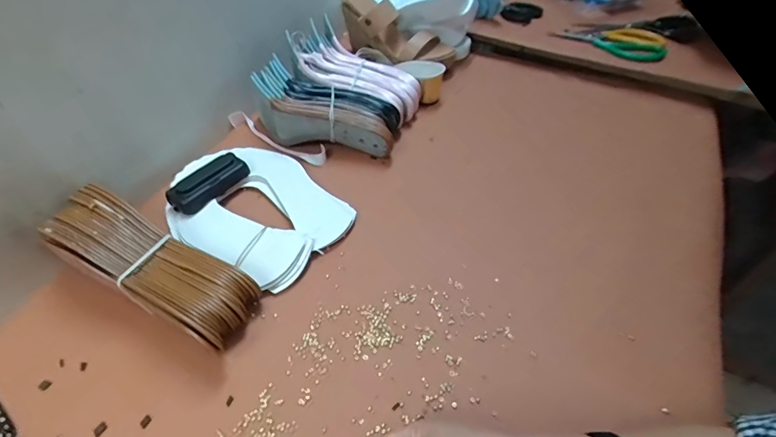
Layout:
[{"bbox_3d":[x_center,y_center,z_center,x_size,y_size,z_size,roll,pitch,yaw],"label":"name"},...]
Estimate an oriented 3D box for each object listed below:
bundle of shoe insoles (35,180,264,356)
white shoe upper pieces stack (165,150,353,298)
[{"bbox_3d":[-0.254,0.055,0.447,0.230,0.085,0.078,21,52,18],"label":"bundle of shoe insoles"},{"bbox_3d":[-0.183,-0.017,0.546,0.254,0.024,0.172,34,57,26],"label":"white shoe upper pieces stack"}]

